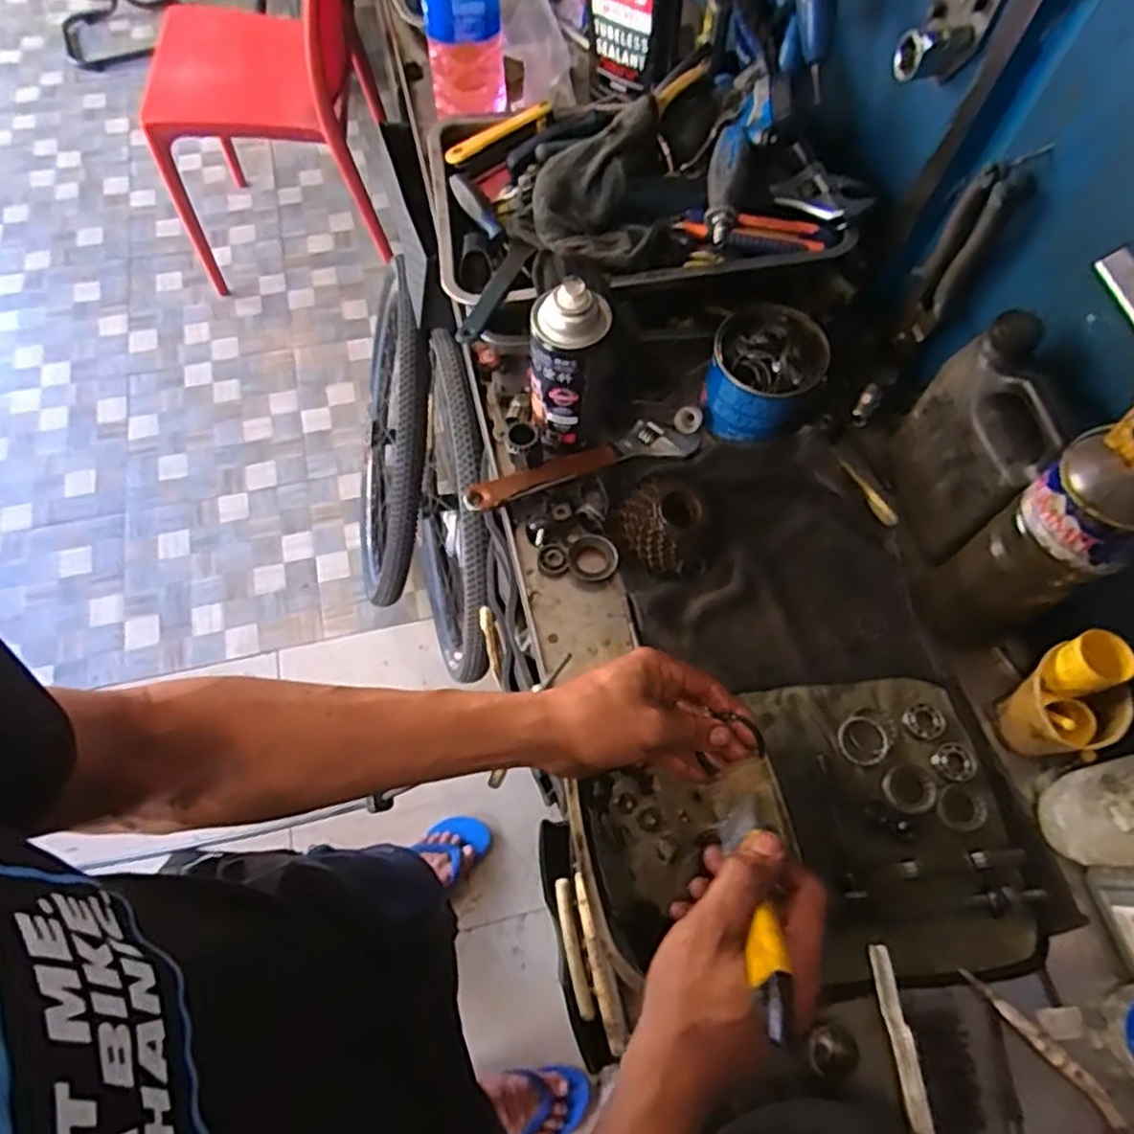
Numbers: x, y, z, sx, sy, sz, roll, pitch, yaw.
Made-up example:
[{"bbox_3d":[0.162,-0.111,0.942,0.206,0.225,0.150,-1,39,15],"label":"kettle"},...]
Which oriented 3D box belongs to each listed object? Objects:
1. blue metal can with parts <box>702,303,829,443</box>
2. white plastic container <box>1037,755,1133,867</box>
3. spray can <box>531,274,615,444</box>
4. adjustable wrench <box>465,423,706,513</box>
[{"bbox_3d":[0.183,-0.183,0.668,0.096,0.082,0.090,1,66,-2],"label":"blue metal can with parts"},{"bbox_3d":[0.397,0.180,0.521,0.067,0.089,0.071,-5,66,-5],"label":"white plastic container"},{"bbox_3d":[0.000,-0.171,0.609,0.061,0.161,0.051,11,66,3],"label":"spray can"},{"bbox_3d":[0.016,-0.101,0.673,0.233,0.025,0.045,-19,68,-11],"label":"adjustable wrench"}]

